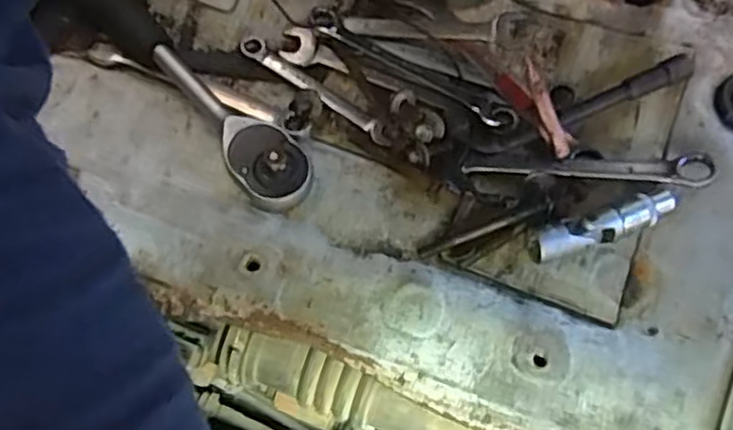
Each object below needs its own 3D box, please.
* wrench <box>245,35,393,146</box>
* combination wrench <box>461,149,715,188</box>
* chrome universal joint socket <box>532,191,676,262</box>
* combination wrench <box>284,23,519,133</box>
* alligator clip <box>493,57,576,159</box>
[{"bbox_3d":[-0.036,-0.087,0.471,0.126,0.008,0.017,37,73,14],"label":"wrench"},{"bbox_3d":[0.137,-0.033,0.440,0.149,0.012,0.022,5,68,3],"label":"combination wrench"},{"bbox_3d":[0.144,0.009,0.428,0.091,0.024,0.018,-20,69,-7],"label":"chrome universal joint socket"},{"bbox_3d":[0.018,-0.093,0.474,0.169,0.008,0.026,22,70,9],"label":"combination wrench"},{"bbox_3d":[0.106,-0.071,0.439,0.011,0.044,0.068,-32,71,-12],"label":"alligator clip"}]

